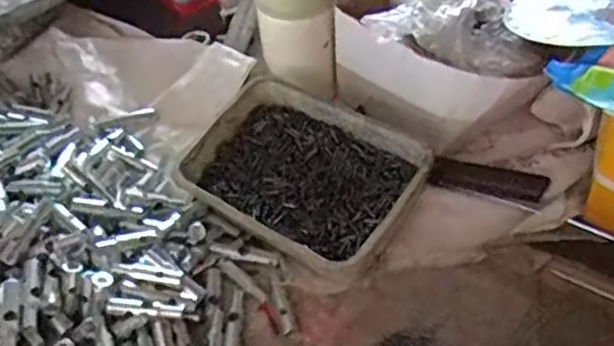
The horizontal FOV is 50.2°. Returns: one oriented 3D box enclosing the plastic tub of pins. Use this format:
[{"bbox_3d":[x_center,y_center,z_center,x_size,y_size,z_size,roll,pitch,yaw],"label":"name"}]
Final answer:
[{"bbox_3d":[-0.007,0.005,0.506,0.173,0.051,0.121,27,56,28],"label":"plastic tub of pins"}]

